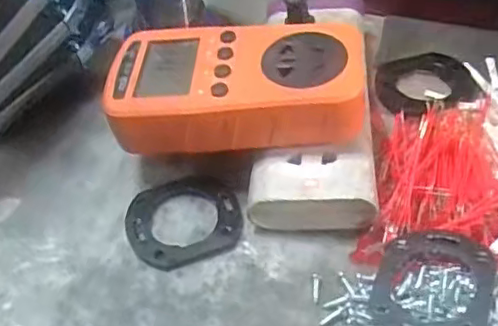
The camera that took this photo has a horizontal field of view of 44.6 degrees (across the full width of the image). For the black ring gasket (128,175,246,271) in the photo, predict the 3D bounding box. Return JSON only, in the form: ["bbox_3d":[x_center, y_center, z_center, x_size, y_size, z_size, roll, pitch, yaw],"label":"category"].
[{"bbox_3d":[-0.034,0.028,0.316,0.058,0.005,0.053,-22,52,-15],"label":"black ring gasket"}]

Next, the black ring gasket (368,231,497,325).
[{"bbox_3d":[0.081,0.055,0.266,0.049,0.006,0.054,9,56,23],"label":"black ring gasket"}]

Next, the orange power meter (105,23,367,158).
[{"bbox_3d":[-0.006,-0.039,0.311,0.125,0.032,0.069,0,50,3],"label":"orange power meter"}]

